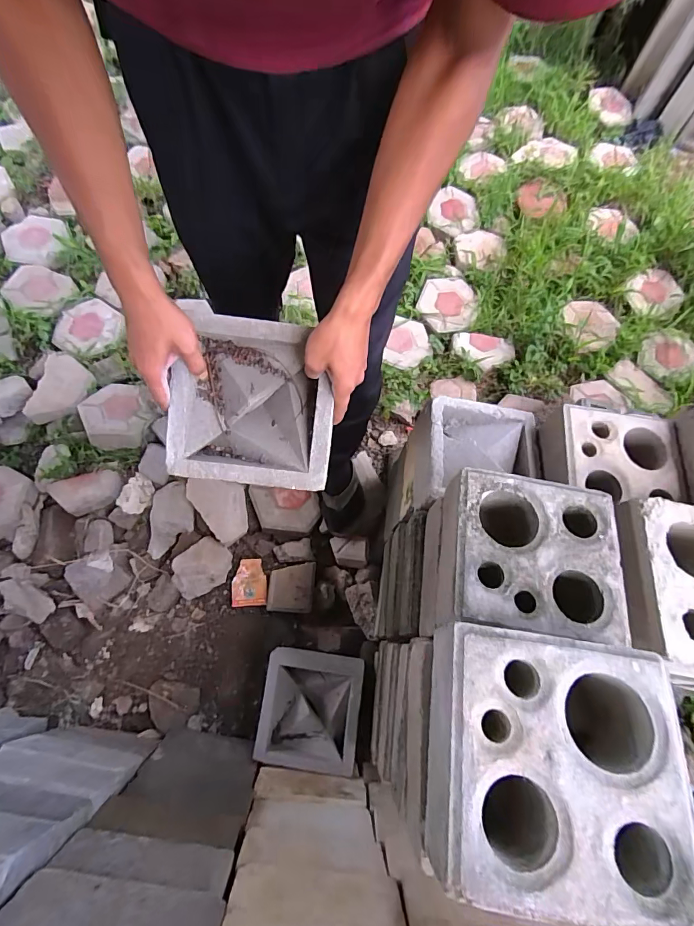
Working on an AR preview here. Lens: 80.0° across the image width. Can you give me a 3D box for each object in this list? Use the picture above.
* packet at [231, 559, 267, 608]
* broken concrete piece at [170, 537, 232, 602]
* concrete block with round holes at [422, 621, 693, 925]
[{"bbox_3d":[-0.245,0.299,1.038,0.085,0.020,0.111,-1,69,-4],"label":"packet"},{"bbox_3d":[-0.358,0.259,1.017,0.117,0.072,0.147,29,69,11],"label":"broken concrete piece"},{"bbox_3d":[0.183,0.268,0.384,0.195,0.088,0.195,9,68,0],"label":"concrete block with round holes"}]

